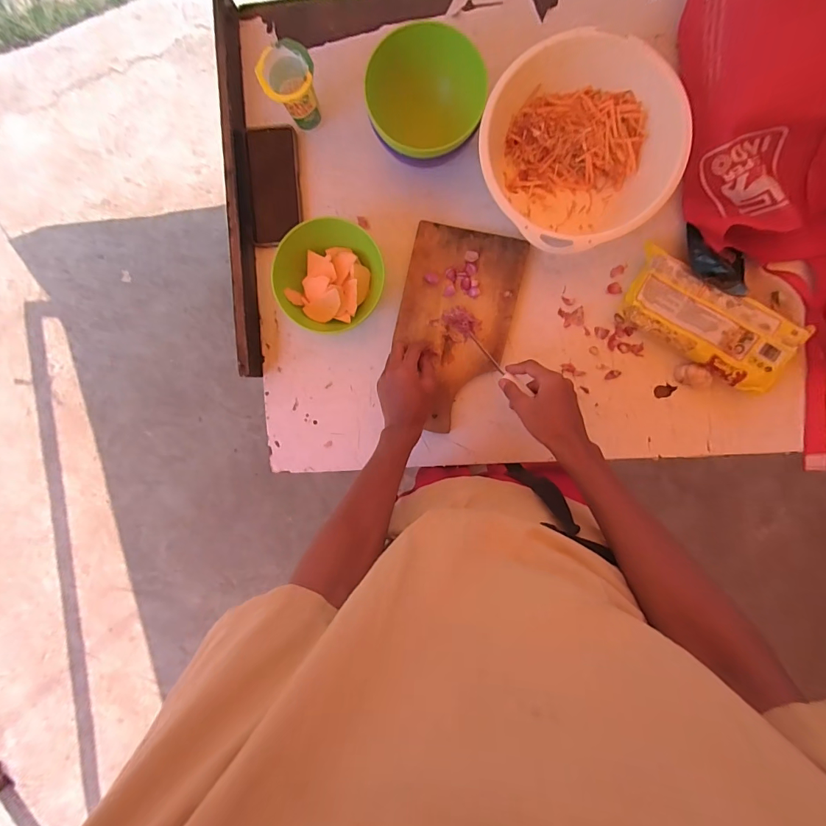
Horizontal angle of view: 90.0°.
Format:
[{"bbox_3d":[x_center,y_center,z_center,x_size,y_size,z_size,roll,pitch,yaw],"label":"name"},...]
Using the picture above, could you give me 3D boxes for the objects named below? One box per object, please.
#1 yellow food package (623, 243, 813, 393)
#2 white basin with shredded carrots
[{"bbox_3d":[0.397,-0.124,0.567,0.224,0.053,0.106,33,97,1],"label":"yellow food package"},{"bbox_3d":[0.207,-0.327,0.545,0.227,0.116,0.233,0,93,4],"label":"white basin with shredded carrots"}]

